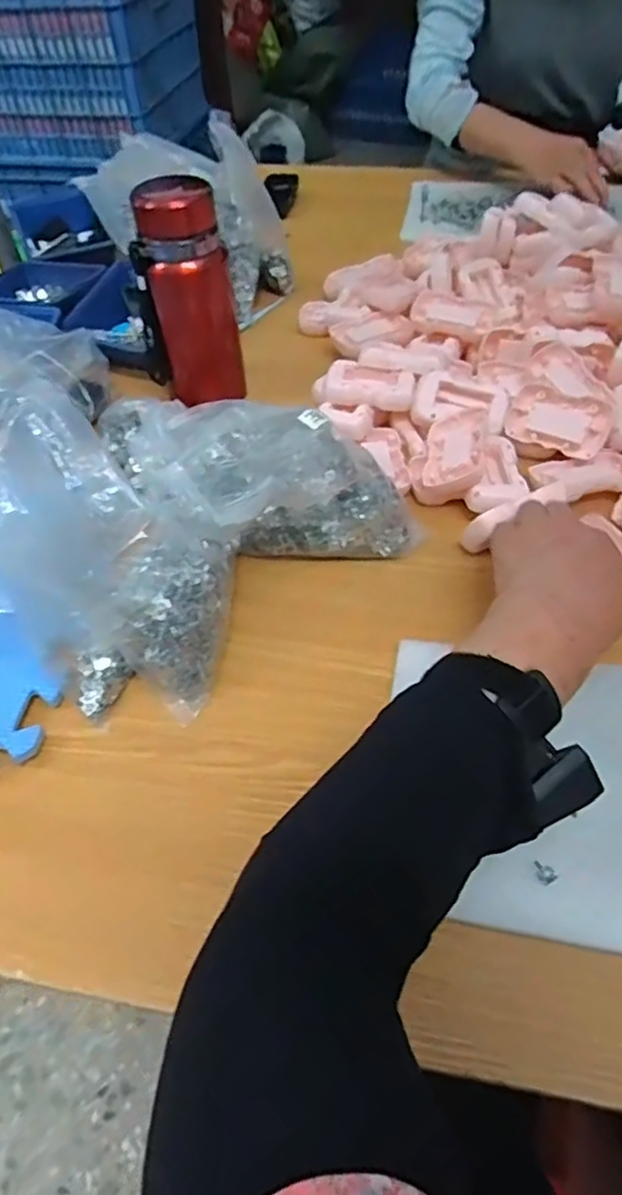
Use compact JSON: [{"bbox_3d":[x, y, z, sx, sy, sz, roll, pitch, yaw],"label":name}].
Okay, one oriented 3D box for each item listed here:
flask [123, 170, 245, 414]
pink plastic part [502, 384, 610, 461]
[{"bbox_3d":[-0.124,-0.297,0.655,0.096,0.189,0.087,-10,51,-5],"label":"flask"},{"bbox_3d":[0.224,-0.161,0.610,0.086,0.013,0.054,22,99,26],"label":"pink plastic part"}]

